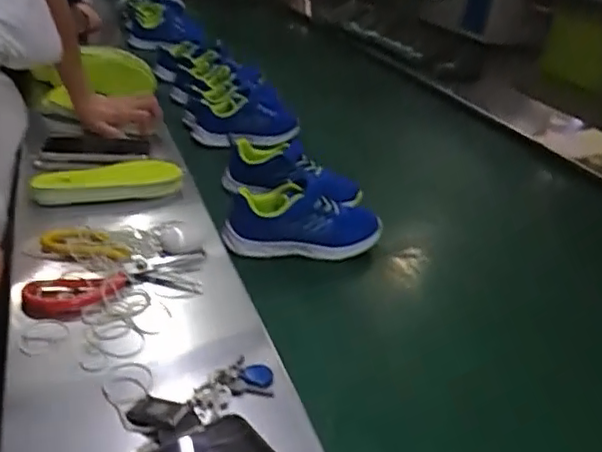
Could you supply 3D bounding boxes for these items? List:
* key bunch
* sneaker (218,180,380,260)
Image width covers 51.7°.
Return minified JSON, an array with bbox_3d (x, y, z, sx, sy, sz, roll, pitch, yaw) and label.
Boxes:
[{"bbox_3d":[-0.077,0.145,0.530,0.128,0.015,0.059,-18,36,-40],"label":"key bunch"},{"bbox_3d":[0.004,-0.012,0.831,0.205,0.087,0.069,3,27,-8],"label":"sneaker"}]

